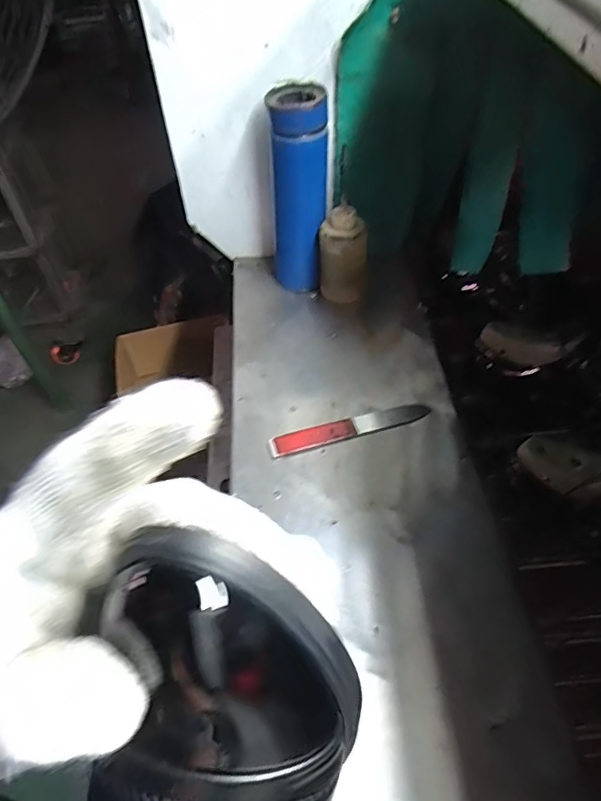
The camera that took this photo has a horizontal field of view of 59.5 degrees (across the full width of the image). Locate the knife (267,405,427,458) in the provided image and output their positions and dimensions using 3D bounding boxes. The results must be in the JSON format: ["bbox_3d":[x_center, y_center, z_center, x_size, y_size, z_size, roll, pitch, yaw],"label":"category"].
[{"bbox_3d":[0.049,0.026,0.528,0.162,0.005,0.025,-15,51,-7],"label":"knife"}]

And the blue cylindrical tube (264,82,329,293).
[{"bbox_3d":[-0.003,-0.233,0.611,0.073,0.217,0.065,-2,51,4],"label":"blue cylindrical tube"}]

